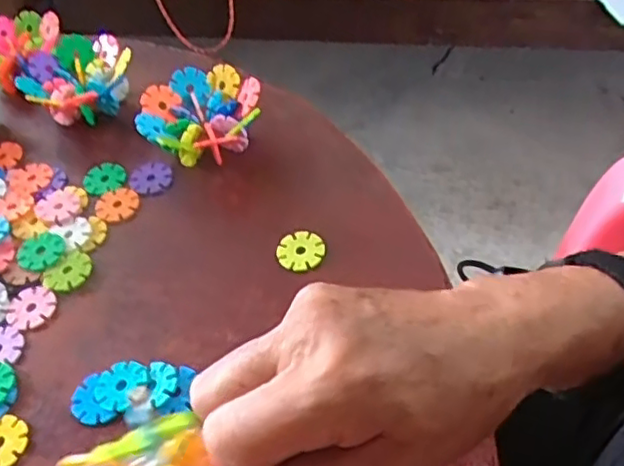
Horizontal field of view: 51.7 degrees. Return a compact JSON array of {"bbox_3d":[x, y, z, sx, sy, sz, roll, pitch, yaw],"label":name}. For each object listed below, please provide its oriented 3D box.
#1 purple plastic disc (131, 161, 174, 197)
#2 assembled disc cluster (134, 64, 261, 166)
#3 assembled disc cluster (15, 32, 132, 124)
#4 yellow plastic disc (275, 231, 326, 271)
[{"bbox_3d":[-0.121,-0.041,0.487,0.030,0.006,0.029,-3,51,4],"label":"purple plastic disc"},{"bbox_3d":[-0.084,-0.086,0.496,0.089,0.045,0.082,-3,51,4],"label":"assembled disc cluster"},{"bbox_3d":[-0.197,-0.127,0.542,0.084,0.042,0.081,-36,57,-21],"label":"assembled disc cluster"},{"bbox_3d":[-0.008,0.012,0.430,0.032,0.006,0.029,11,53,15],"label":"yellow plastic disc"}]

